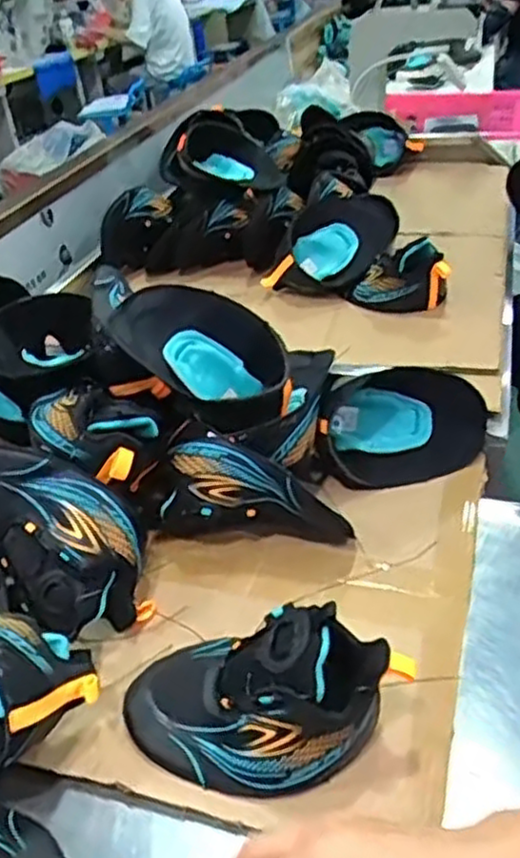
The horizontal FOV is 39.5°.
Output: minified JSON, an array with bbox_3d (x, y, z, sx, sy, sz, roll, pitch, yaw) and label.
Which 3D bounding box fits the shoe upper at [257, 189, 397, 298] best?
[{"bbox_3d":[0.118,-0.274,1.091,0.139,0.101,0.201,16,41,28],"label":"shoe upper"}]

